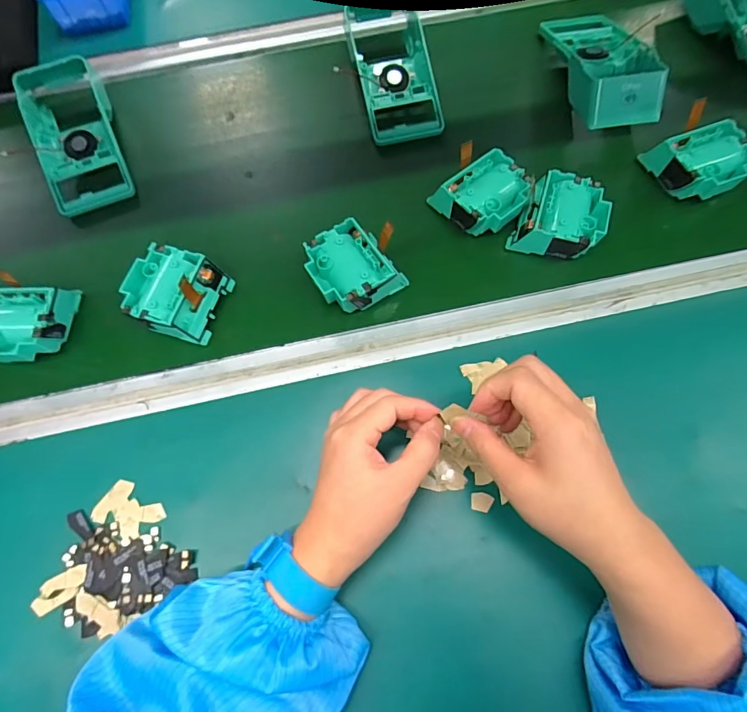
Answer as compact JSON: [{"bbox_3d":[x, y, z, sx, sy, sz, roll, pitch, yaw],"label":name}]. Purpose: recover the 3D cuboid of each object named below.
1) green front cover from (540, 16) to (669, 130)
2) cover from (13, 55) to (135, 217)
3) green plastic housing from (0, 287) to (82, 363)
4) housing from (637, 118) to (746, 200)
[{"bbox_3d":[0.247,-0.323,0.492,0.081,0.055,0.182,-8,69,0],"label":"green front cover"},{"bbox_3d":[-0.327,-0.243,0.492,0.087,0.049,0.179,-22,69,-6],"label":"cover"},{"bbox_3d":[-0.321,-0.027,0.416,0.075,0.044,0.070,-6,69,1],"label":"green plastic housing"},{"bbox_3d":[0.320,-0.188,0.443,0.073,0.043,0.073,-19,69,-5],"label":"housing"}]

